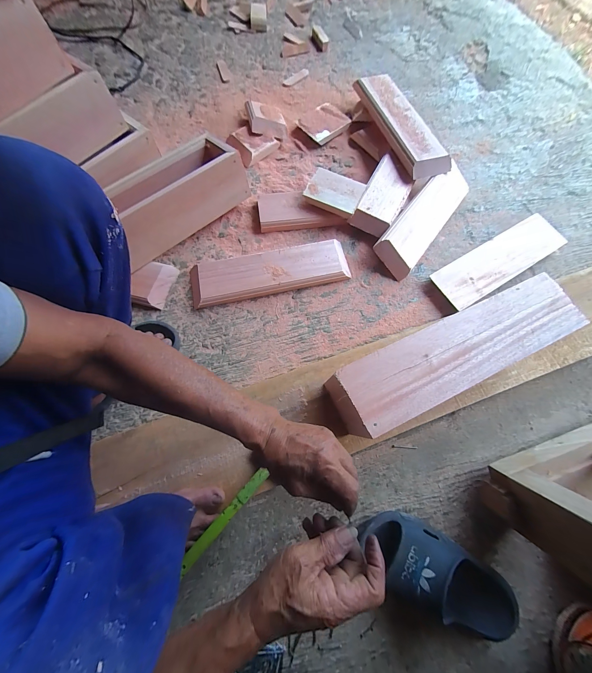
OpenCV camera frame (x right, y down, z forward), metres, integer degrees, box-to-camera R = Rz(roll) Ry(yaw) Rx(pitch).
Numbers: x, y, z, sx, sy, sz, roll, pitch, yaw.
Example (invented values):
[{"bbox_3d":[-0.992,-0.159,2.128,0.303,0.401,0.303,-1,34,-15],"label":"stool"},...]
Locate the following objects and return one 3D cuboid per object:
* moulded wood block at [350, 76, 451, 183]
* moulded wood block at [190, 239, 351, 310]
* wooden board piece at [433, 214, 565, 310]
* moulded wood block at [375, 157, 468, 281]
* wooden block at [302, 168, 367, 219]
[{"bbox_3d":[0.292,-0.598,0.699,0.105,0.028,0.392,-19,74,-7],"label":"moulded wood block"},{"bbox_3d":[-0.063,-0.156,0.613,0.381,0.032,0.105,-13,73,-6],"label":"moulded wood block"},{"bbox_3d":[0.518,-0.194,0.645,0.381,0.033,0.113,-30,76,-10],"label":"wooden board piece"},{"bbox_3d":[0.333,-0.306,0.645,0.112,0.031,0.344,44,76,-16],"label":"moulded wood block"},{"bbox_3d":[0.102,-0.379,0.653,0.142,0.021,0.107,26,74,7],"label":"wooden block"}]

